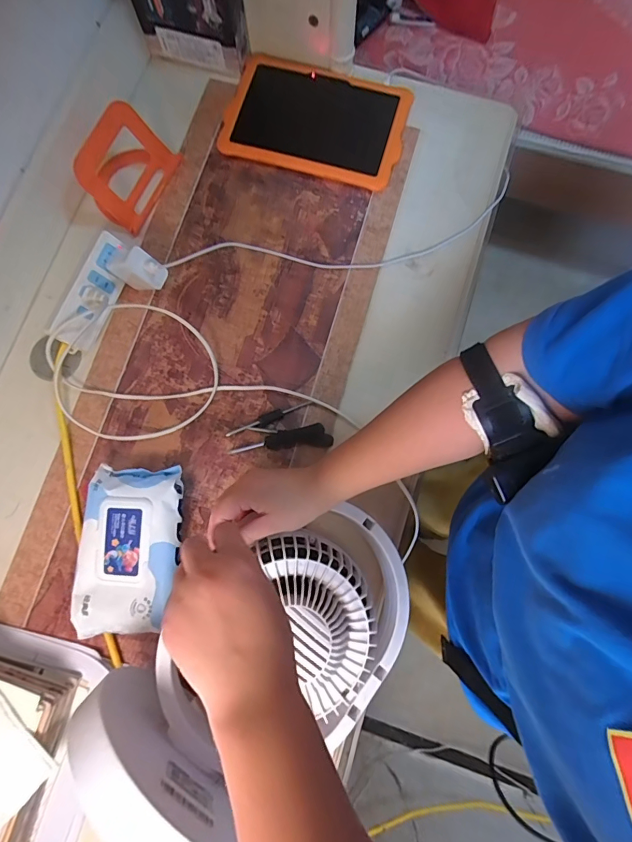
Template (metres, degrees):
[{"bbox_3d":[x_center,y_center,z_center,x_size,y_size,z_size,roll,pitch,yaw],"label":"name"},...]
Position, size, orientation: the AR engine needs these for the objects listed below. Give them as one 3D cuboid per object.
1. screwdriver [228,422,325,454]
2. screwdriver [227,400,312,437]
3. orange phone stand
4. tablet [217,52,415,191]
[{"bbox_3d":[-0.049,0.026,0.539,0.126,0.018,0.021,-15,79,12],"label":"screwdriver"},{"bbox_3d":[-0.062,-0.003,0.547,0.117,0.010,0.014,-20,80,-4],"label":"screwdriver"},{"bbox_3d":[-0.276,-0.359,0.577,0.101,0.091,0.137,24,80,4],"label":"orange phone stand"},{"bbox_3d":[-0.003,-0.459,0.626,0.269,0.019,0.182,16,80,3],"label":"tablet"}]

